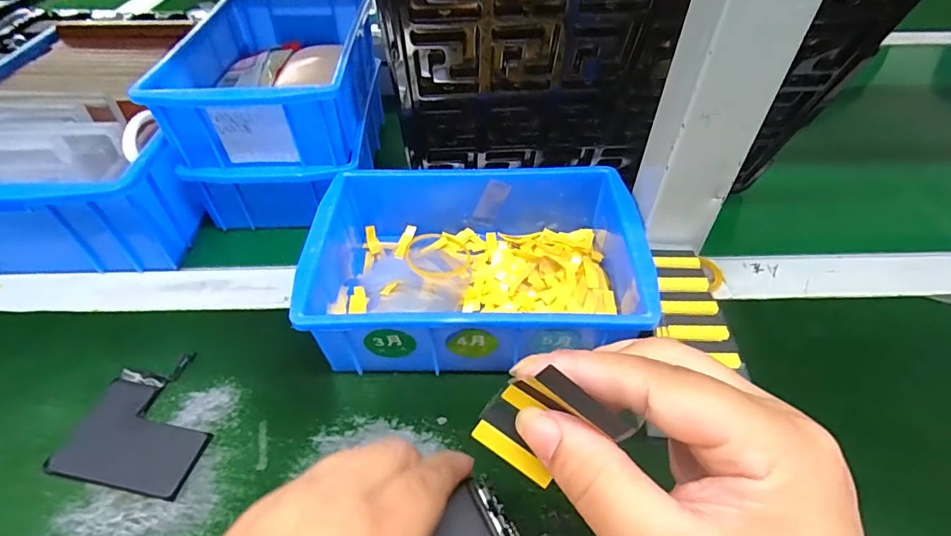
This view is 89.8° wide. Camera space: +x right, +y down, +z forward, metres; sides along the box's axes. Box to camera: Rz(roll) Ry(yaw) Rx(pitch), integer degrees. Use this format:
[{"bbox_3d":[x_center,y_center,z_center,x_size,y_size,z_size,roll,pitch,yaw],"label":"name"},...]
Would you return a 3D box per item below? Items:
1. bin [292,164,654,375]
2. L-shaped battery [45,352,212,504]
[{"bbox_3d":[0.001,-0.001,0.314,0.196,0.070,0.135,0,46,1],"label":"bin"},{"bbox_3d":[-0.185,0.086,0.275,0.076,0.007,0.077,8,47,8],"label":"L-shaped battery"}]

